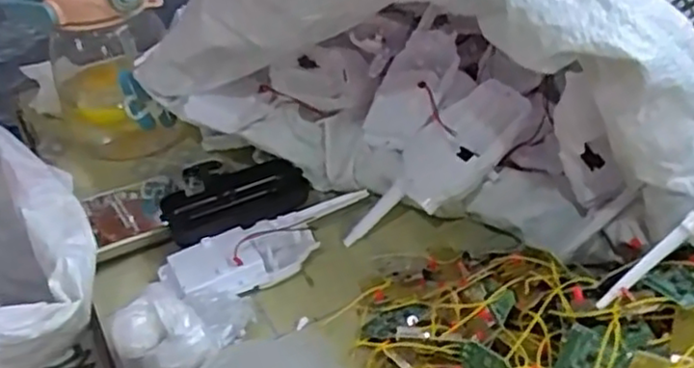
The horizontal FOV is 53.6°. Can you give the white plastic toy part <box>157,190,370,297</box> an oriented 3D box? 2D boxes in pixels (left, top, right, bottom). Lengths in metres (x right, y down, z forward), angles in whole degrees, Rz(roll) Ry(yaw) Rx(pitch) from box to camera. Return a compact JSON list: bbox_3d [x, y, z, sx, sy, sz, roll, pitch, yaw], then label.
[{"bbox_3d":[-0.053,0.045,0.500,0.156,0.026,0.055,-20,39,-20],"label":"white plastic toy part"}]

